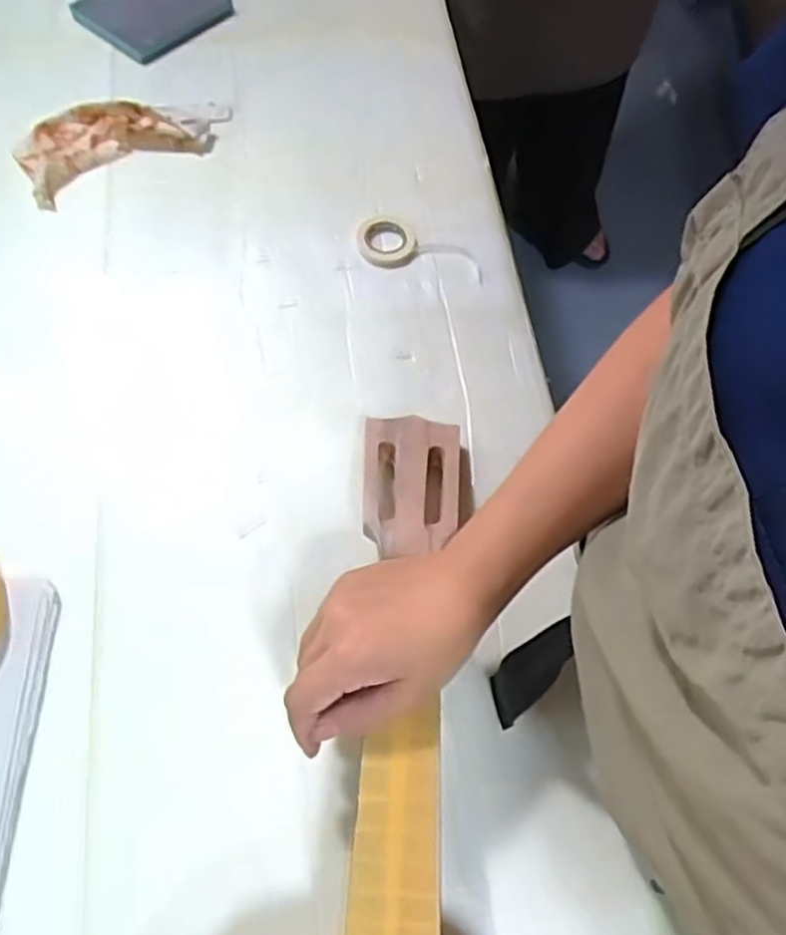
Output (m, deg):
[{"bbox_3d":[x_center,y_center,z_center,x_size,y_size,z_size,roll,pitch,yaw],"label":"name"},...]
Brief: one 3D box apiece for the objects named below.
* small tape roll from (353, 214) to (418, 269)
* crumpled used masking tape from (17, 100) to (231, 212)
[{"bbox_3d":[-0.006,-0.185,0.585,0.049,0.013,0.046,1,64,-3],"label":"small tape roll"},{"bbox_3d":[-0.231,-0.286,0.615,0.180,0.033,0.093,-27,69,-15],"label":"crumpled used masking tape"}]

